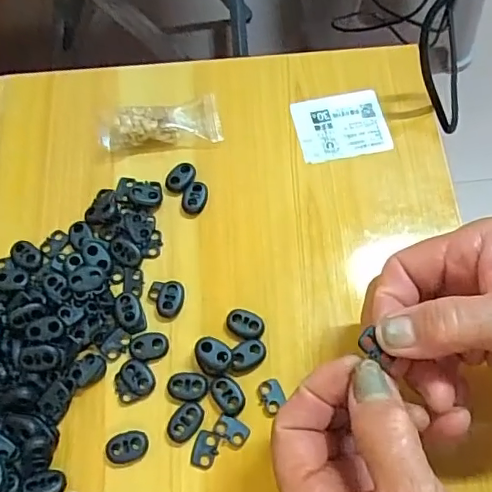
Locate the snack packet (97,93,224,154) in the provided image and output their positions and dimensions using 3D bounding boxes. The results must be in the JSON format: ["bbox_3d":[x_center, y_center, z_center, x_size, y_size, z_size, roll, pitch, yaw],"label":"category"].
[{"bbox_3d":[-0.058,-0.083,0.368,0.081,0.015,0.034,-5,66,-2],"label":"snack packet"}]

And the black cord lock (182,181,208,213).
[{"bbox_3d":[-0.032,-0.031,0.349,0.015,0.005,0.021,4,66,3],"label":"black cord lock"}]

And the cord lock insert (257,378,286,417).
[{"bbox_3d":[0.014,0.081,0.300,0.014,0.004,0.018,-22,68,-9],"label":"cord lock insert"}]

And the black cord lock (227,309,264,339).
[{"bbox_3d":[-0.001,0.044,0.315,0.021,0.004,0.014,21,68,10],"label":"black cord lock"}]

